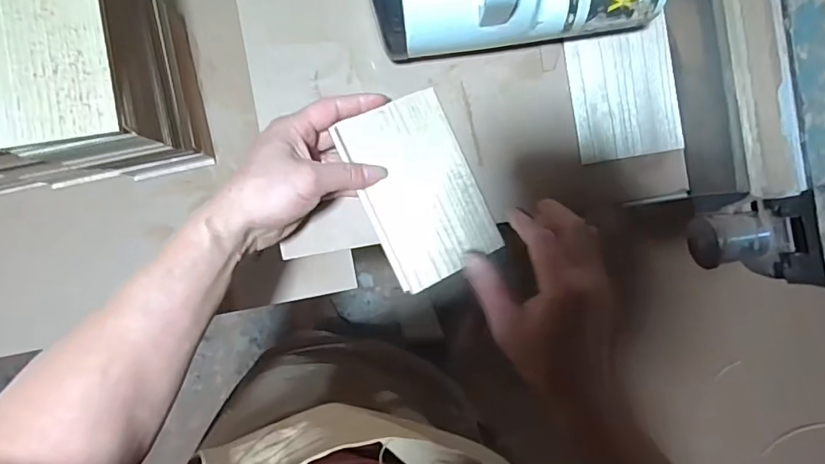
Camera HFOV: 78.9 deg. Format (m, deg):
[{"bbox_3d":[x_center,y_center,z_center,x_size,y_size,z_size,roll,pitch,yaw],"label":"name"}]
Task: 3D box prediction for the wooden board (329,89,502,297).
[{"bbox_3d":[0.009,-0.039,0.447,0.108,0.012,0.154,-27,93,-14],"label":"wooden board"}]

